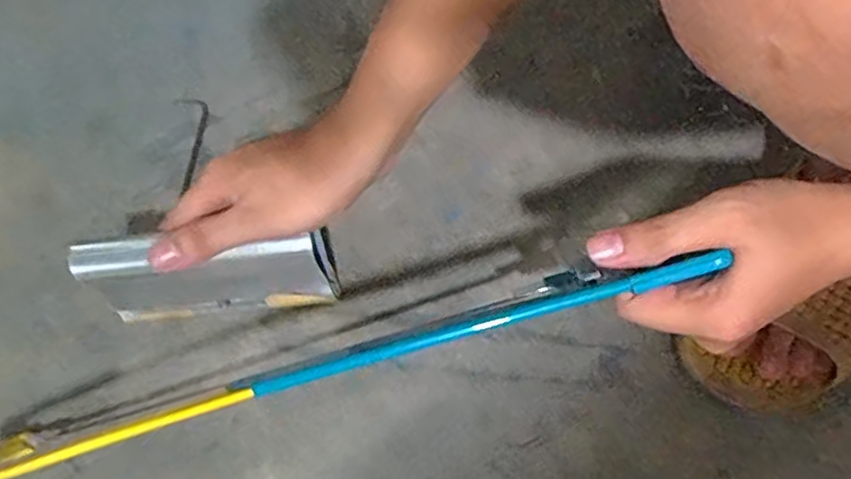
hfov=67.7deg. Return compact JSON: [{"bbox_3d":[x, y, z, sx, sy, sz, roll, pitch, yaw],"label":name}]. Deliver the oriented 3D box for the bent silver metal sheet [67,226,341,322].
[{"bbox_3d":[-0.127,0.022,0.388,0.145,0.078,0.020,-5,65,1],"label":"bent silver metal sheet"}]

